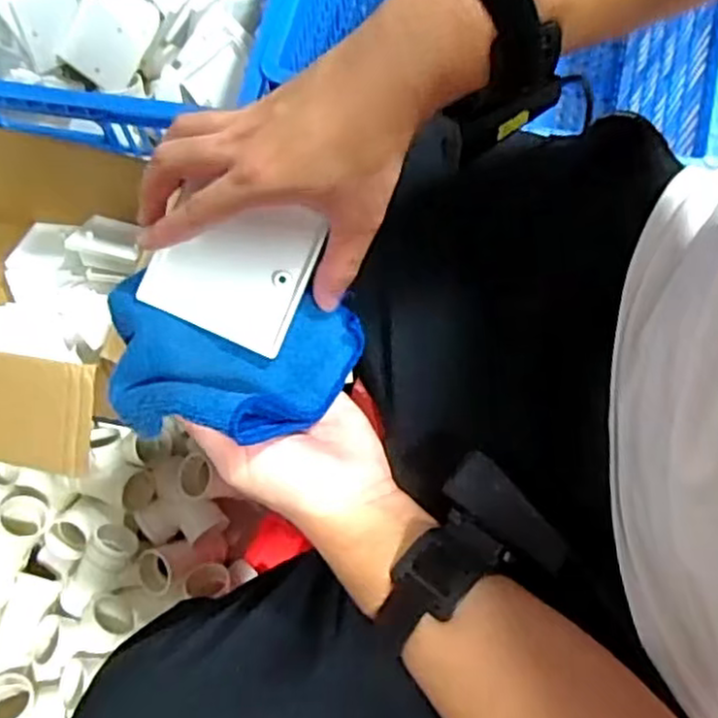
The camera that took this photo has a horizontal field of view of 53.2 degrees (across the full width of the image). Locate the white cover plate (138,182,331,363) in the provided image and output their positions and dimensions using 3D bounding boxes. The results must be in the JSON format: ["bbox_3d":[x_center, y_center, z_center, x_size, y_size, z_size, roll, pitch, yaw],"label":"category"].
[{"bbox_3d":[-0.071,-0.053,0.403,0.085,0.006,0.080,23,91,5],"label":"white cover plate"}]

